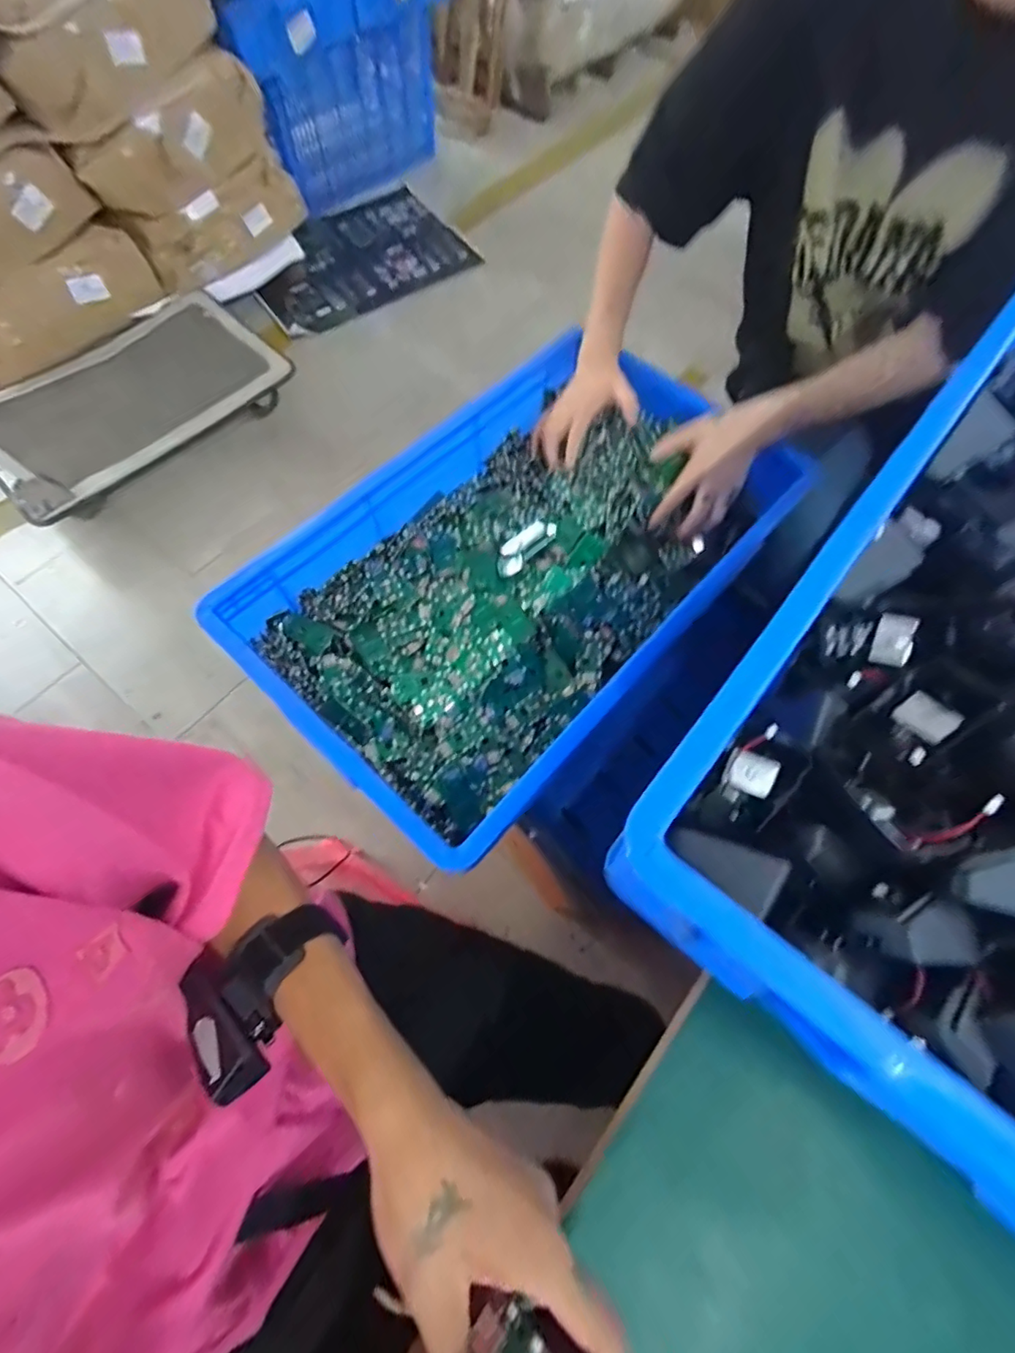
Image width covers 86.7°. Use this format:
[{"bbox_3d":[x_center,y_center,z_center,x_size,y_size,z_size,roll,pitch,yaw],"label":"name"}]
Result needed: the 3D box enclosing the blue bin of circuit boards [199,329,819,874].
[{"bbox_3d":[0.009,-0.125,0.649,0.388,0.118,0.599,41,72,14],"label":"blue bin of circuit boards"}]

